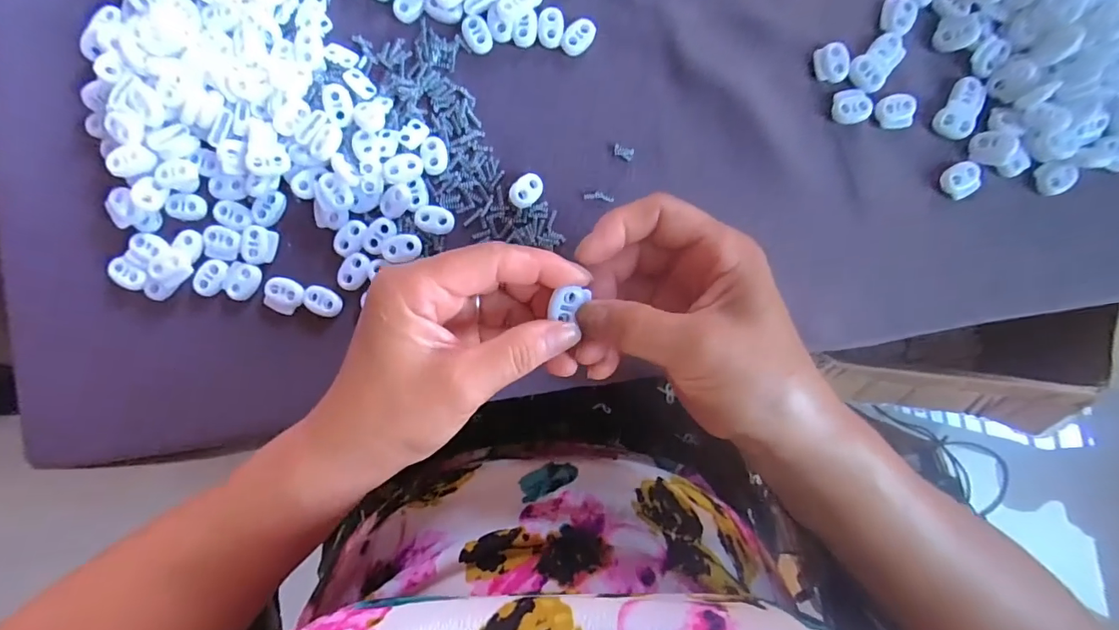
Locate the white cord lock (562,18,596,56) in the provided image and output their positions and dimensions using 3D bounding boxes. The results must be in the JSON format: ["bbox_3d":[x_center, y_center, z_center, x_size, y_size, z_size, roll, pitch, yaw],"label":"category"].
[{"bbox_3d":[0.012,-0.165,0.285,0.016,0.004,0.024,37,90,1],"label":"white cord lock"}]

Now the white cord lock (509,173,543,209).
[{"bbox_3d":[-0.019,-0.073,0.281,0.014,0.008,0.022,41,90,1],"label":"white cord lock"}]

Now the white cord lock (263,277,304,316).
[{"bbox_3d":[-0.160,-0.011,0.281,0.023,0.006,0.020,17,90,1],"label":"white cord lock"}]

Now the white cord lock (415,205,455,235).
[{"bbox_3d":[-0.072,-0.055,0.281,0.022,0.009,0.017,17,90,1],"label":"white cord lock"}]

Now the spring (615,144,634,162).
[{"bbox_3d":[0.038,-0.097,0.286,0.012,0.004,0.007,19,89,2],"label":"spring"}]

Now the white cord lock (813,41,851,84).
[{"bbox_3d":[0.163,-0.150,0.287,0.019,0.005,0.023,-11,90,1],"label":"white cord lock"}]

